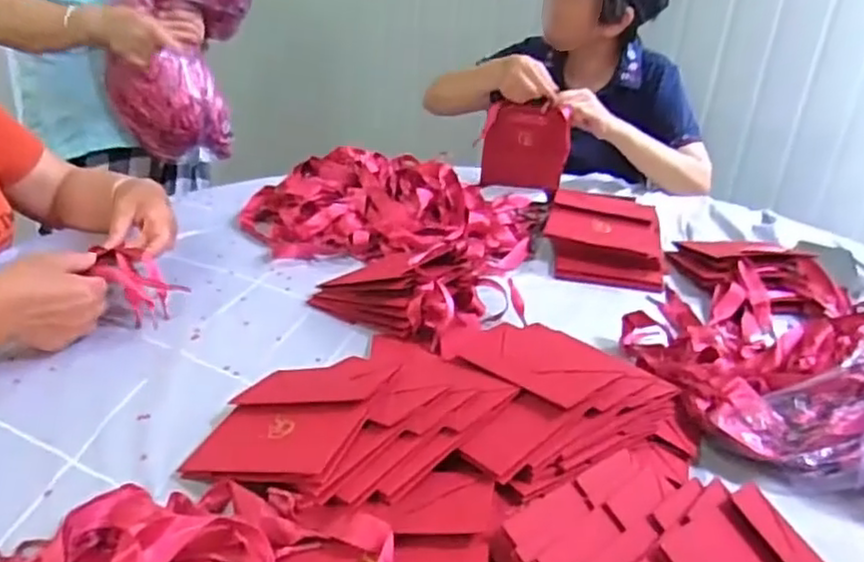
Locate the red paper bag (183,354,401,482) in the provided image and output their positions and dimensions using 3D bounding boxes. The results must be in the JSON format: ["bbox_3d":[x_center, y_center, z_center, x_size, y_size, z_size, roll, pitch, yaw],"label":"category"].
[{"bbox_3d":[-0.109,0.106,0.563,0.135,0.009,0.143,-5,31,26],"label":"red paper bag"}]

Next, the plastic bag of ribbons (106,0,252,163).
[{"bbox_3d":[-0.482,-0.442,1.374,0.162,0.381,0.246,20,30,28],"label":"plastic bag of ribbons"}]

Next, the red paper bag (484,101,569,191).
[{"bbox_3d":[0.159,-0.231,1.218,0.150,0.139,0.027,8,22,20],"label":"red paper bag"}]

